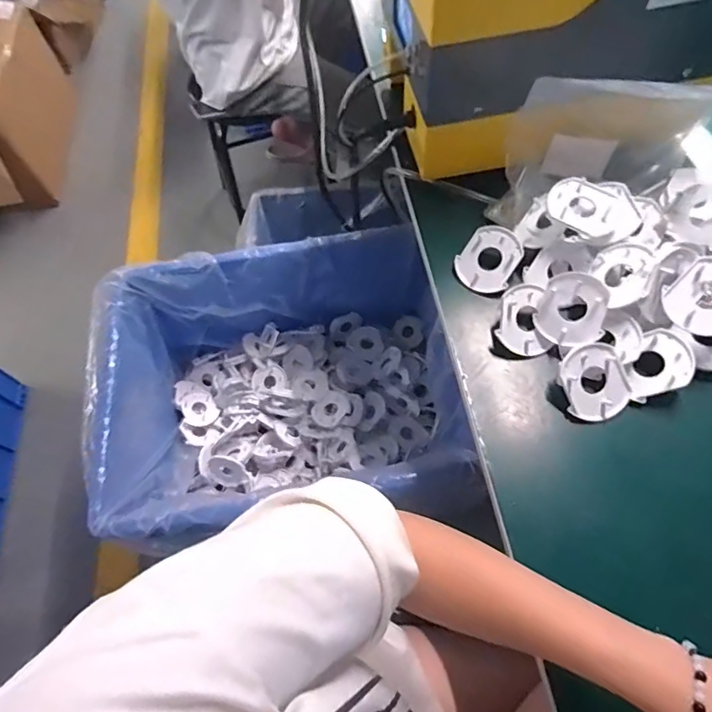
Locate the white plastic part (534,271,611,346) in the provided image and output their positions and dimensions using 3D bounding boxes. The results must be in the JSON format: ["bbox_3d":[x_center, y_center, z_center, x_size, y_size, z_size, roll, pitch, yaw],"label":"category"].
[{"bbox_3d":[0.207,-0.044,0.449,0.061,0.067,0.009,26,23,23],"label":"white plastic part"}]

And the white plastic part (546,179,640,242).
[{"bbox_3d":[0.232,-0.142,0.463,0.082,0.018,0.055,39,79,13],"label":"white plastic part"}]

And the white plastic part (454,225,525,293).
[{"bbox_3d":[0.142,-0.104,0.506,0.060,0.006,0.069,30,100,22],"label":"white plastic part"}]

